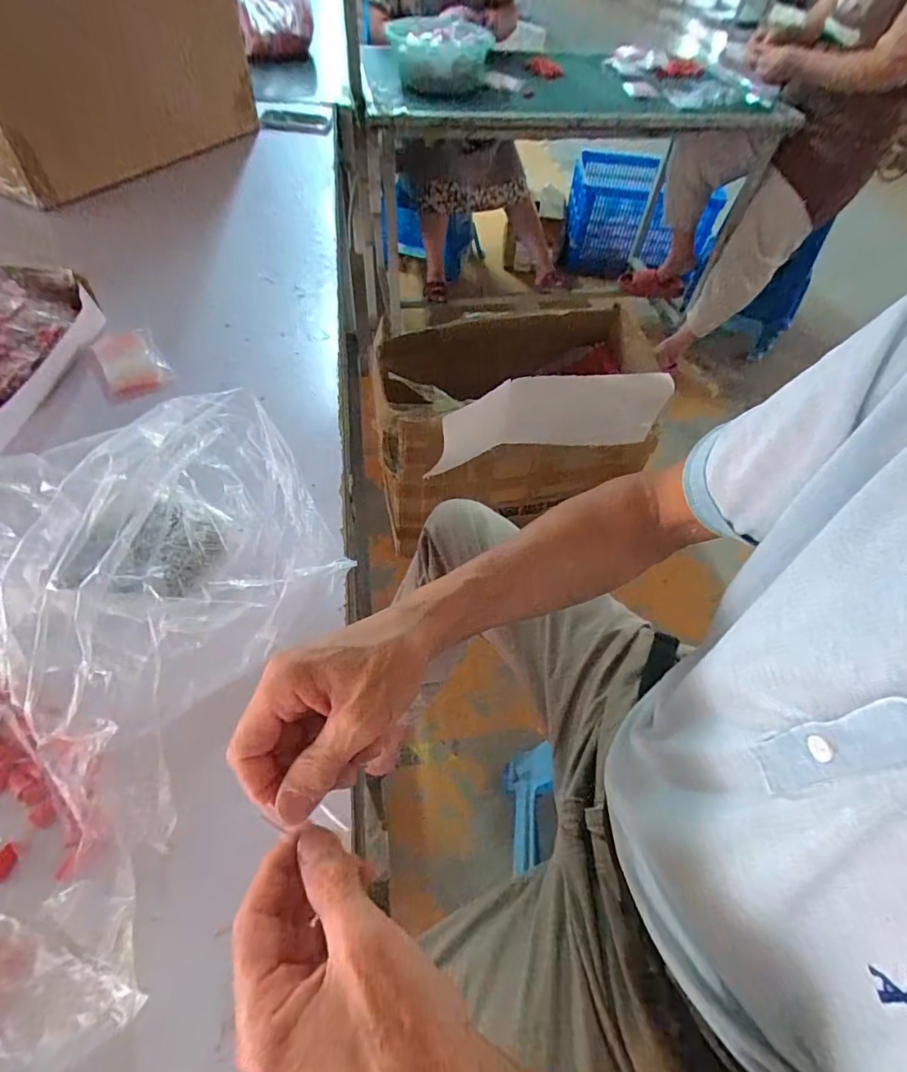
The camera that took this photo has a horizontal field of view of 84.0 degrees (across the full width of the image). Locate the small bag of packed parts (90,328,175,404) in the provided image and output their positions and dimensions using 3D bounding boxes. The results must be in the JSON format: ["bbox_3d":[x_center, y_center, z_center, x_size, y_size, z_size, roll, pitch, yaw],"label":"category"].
[{"bbox_3d":[-0.376,-0.205,0.590,0.067,0.018,0.123,-24,59,-20],"label":"small bag of packed parts"}]

